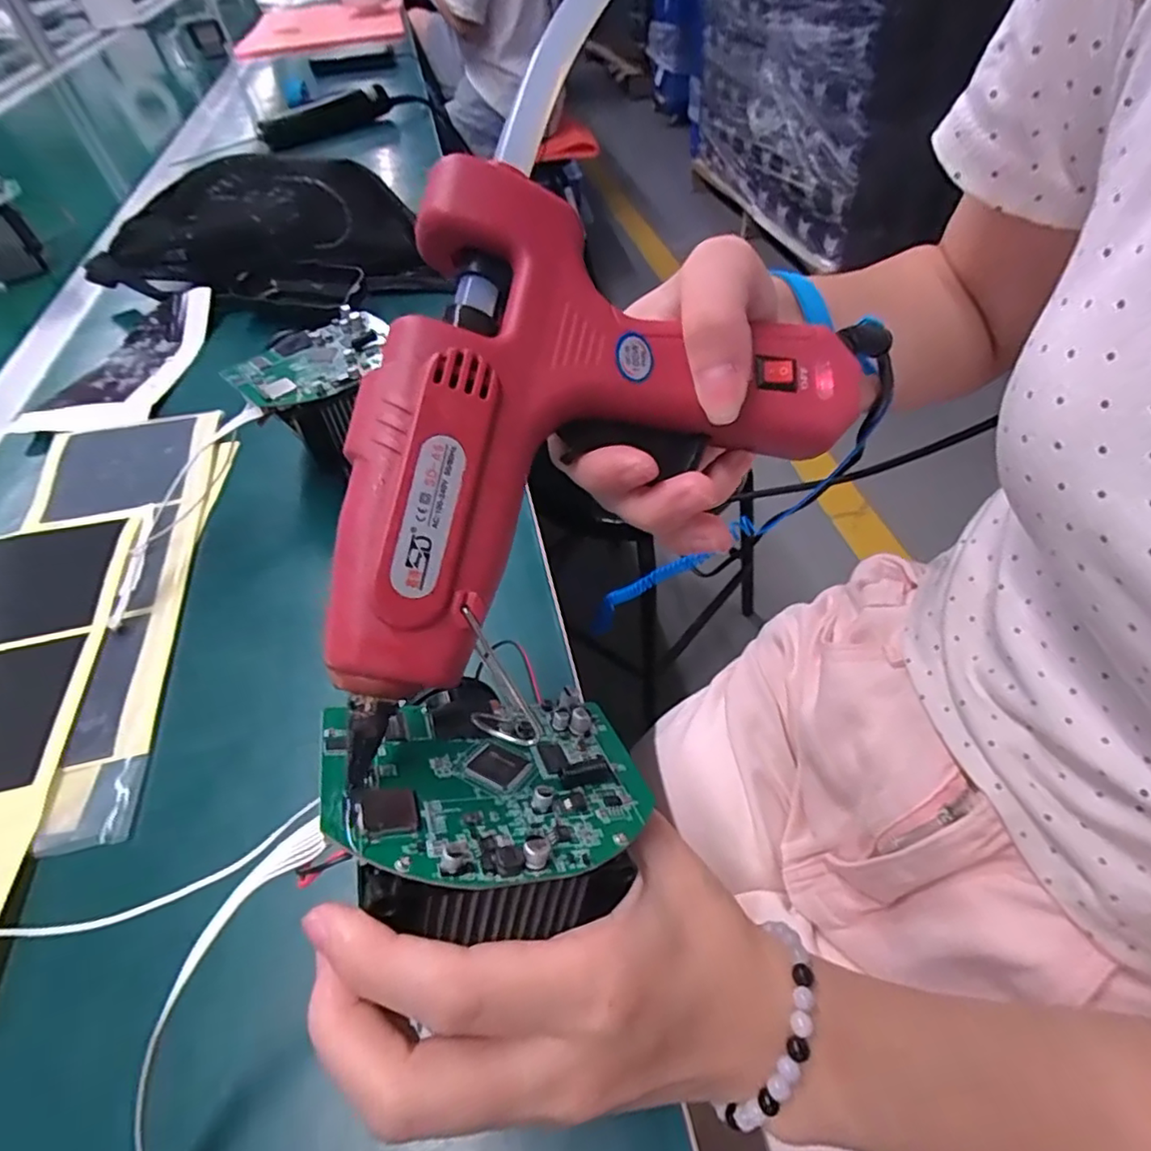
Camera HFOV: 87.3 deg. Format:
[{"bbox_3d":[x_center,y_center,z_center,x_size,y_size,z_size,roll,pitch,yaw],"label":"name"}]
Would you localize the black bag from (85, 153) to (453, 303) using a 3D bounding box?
[{"bbox_3d":[-0.272,-0.294,0.521,0.315,0.083,0.105,6,51,10],"label":"black bag"}]

